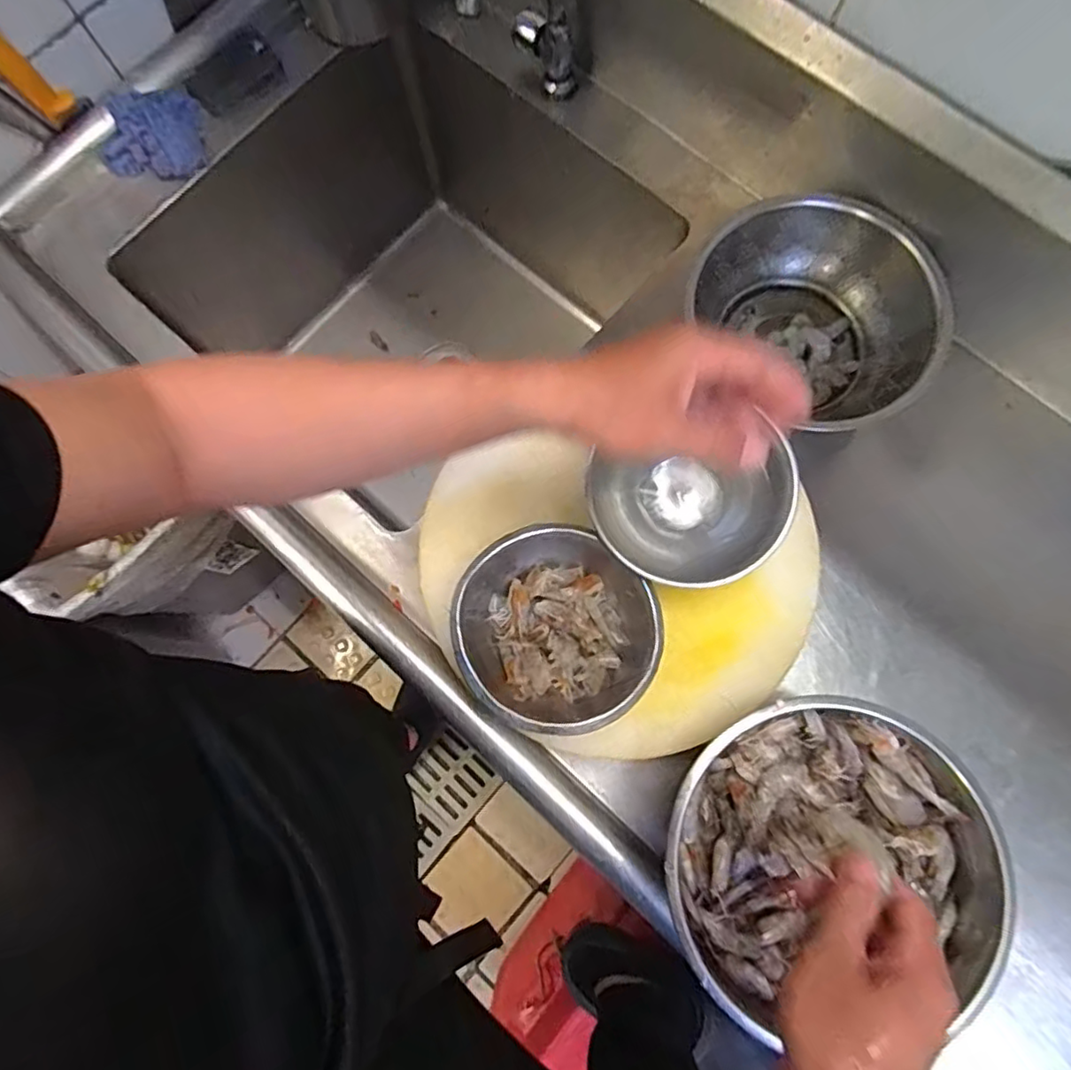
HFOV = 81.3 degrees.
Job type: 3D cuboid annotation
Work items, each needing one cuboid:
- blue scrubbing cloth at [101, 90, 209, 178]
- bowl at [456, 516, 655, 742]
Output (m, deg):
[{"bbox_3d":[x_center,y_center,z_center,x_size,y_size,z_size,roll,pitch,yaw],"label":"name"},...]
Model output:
[{"bbox_3d":[-0.458,-0.475,0.736,0.112,0.042,0.090,-7,78,-1],"label":"blue scrubbing cloth"},{"bbox_3d":[0.017,0.079,0.532,0.159,0.066,0.162,0,78,1],"label":"bowl"}]

